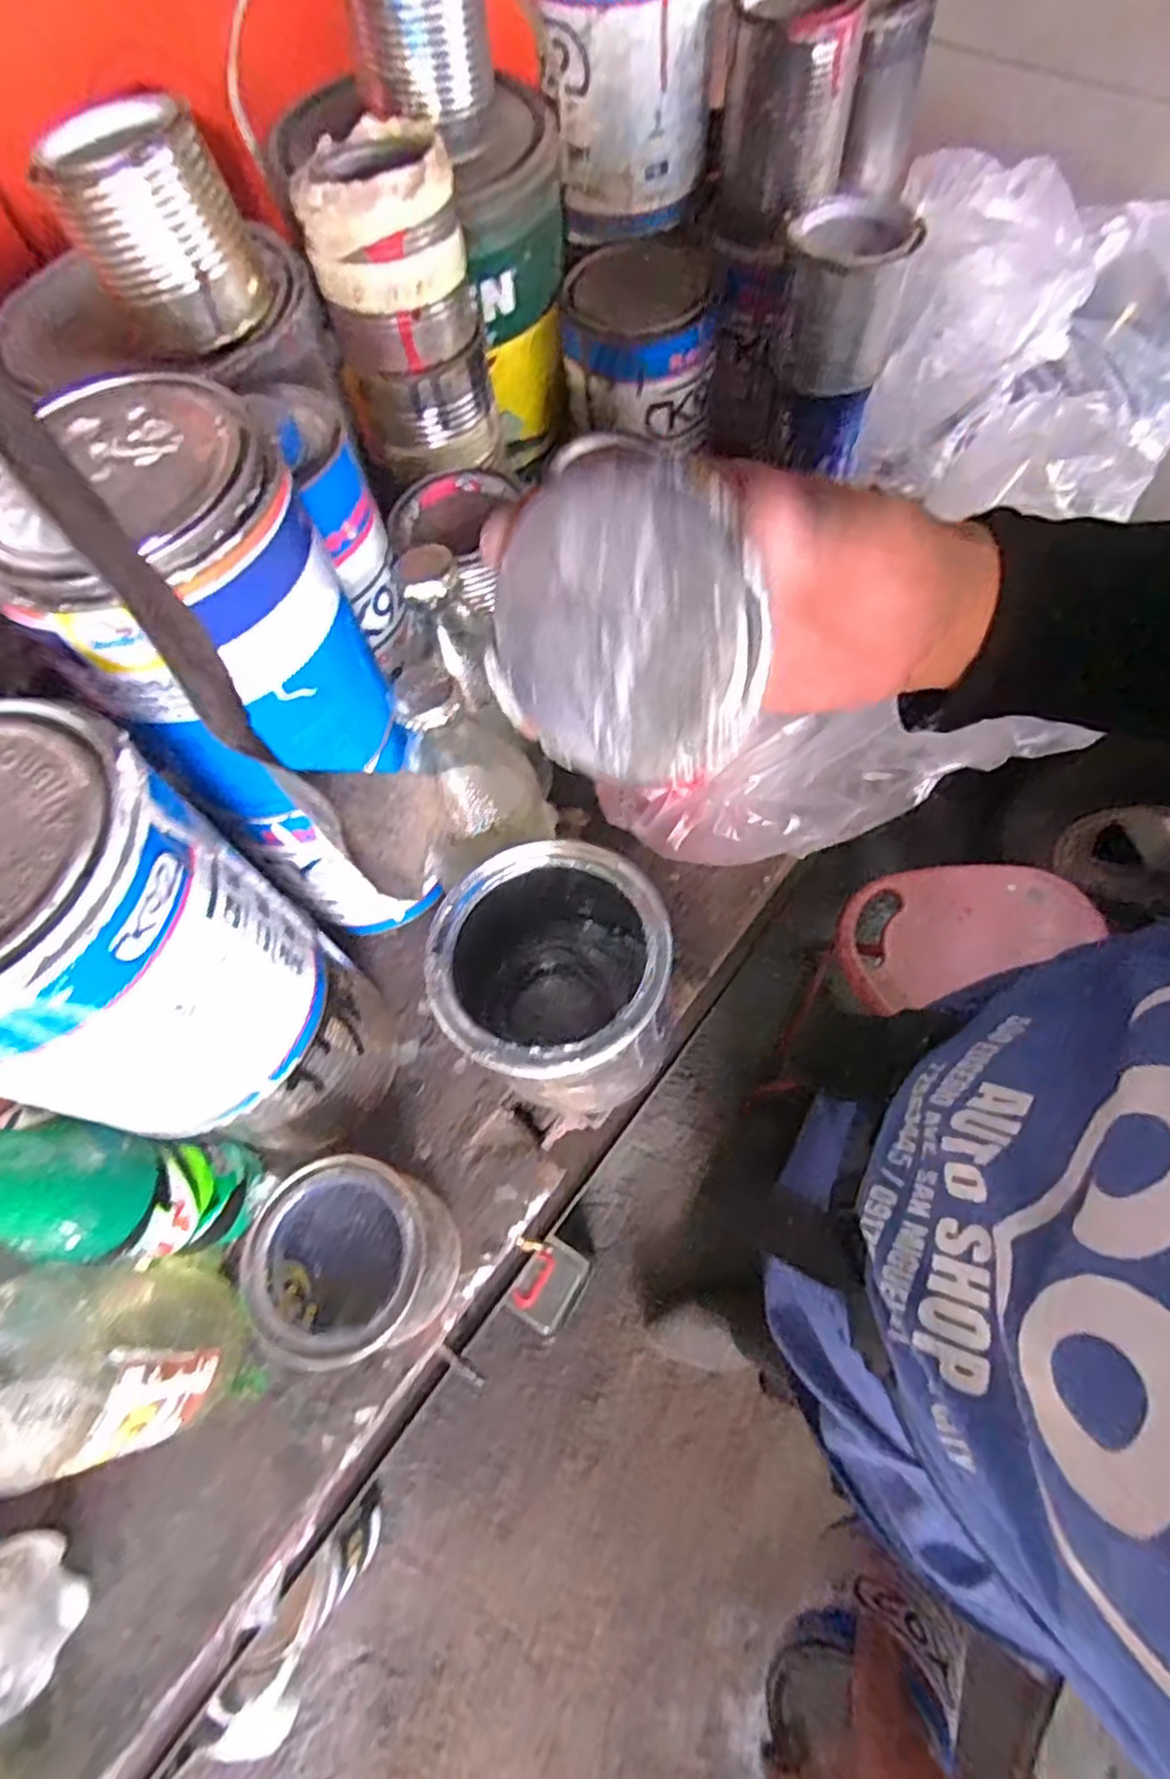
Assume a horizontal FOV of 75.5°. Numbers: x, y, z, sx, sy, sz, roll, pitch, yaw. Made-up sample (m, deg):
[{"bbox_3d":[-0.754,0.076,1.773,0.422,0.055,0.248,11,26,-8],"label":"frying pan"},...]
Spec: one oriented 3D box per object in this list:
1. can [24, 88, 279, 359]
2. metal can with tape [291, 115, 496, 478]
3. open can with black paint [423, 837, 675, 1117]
[{"bbox_3d":[-0.195,-0.304,0.345,0.076,0.067,0.076,-27,67,-9],"label":"can"},{"bbox_3d":[-0.097,-0.302,0.397,0.074,0.129,0.077,-1,66,2],"label":"metal can with tape"},{"bbox_3d":[-0.016,0.039,0.348,0.097,0.092,0.107,0,66,3],"label":"open can with black paint"}]

